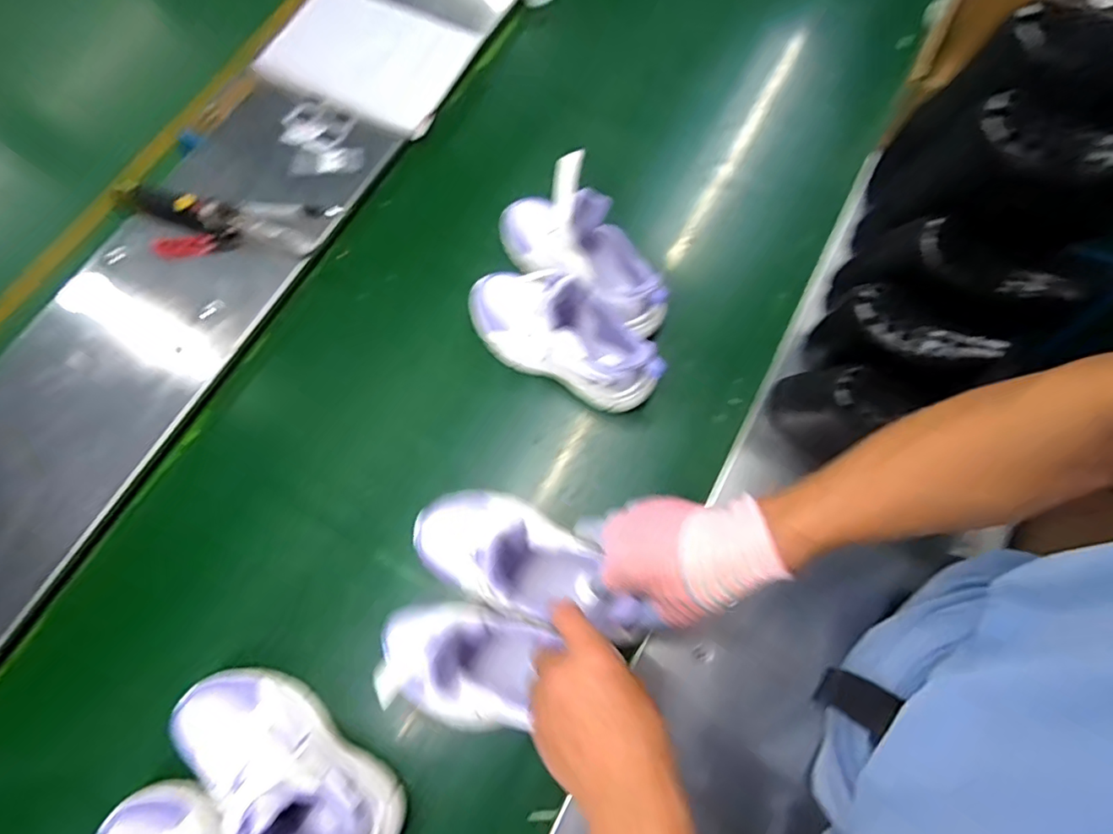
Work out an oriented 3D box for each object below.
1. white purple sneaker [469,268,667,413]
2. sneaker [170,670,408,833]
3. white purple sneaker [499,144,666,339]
[{"bbox_3d":[0.006,-0.099,0.621,0.240,0.140,0.088,25,73,7],"label":"white purple sneaker"},{"bbox_3d":[-0.247,0.315,0.481,0.237,0.116,0.088,37,75,11],"label":"sneaker"},{"bbox_3d":[0.031,-0.202,0.619,0.237,0.142,0.078,40,76,12],"label":"white purple sneaker"}]

